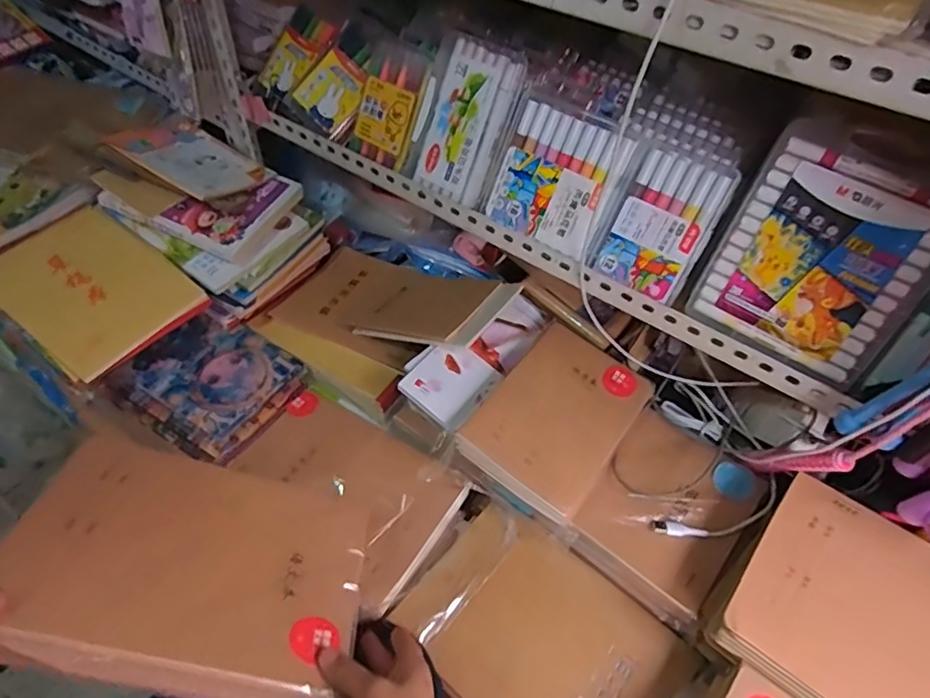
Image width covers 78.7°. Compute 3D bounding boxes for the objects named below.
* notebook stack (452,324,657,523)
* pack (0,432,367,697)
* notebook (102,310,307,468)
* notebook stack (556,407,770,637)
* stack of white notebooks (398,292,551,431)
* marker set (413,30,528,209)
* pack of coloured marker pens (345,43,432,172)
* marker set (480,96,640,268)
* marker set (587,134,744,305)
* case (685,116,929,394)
[{"bbox_3d":[0.108,0.074,0.650,0.146,0.032,0.214,30,55,19],"label":"notebook stack"},{"bbox_3d":[-0.211,0.172,0.452,0.253,0.023,0.194,22,30,-13],"label":"pack"},{"bbox_3d":[-0.332,0.043,0.752,0.199,0.034,0.177,29,54,18],"label":"notebook"},{"bbox_3d":[0.217,0.181,0.626,0.149,0.050,0.202,34,56,21],"label":"notebook stack"},{"bbox_3d":[0.018,0.003,0.712,0.096,0.026,0.224,34,56,21],"label":"stack of white notebooks"},{"bbox_3d":[0.003,-0.260,0.652,0.088,0.168,0.017,29,26,13],"label":"marker set"},{"bbox_3d":[-0.092,-0.296,0.697,0.089,0.132,0.014,33,24,18],"label":"pack of coloured marker pens"},{"bbox_3d":[0.099,-0.188,0.622,0.147,0.139,0.027,29,19,18],"label":"marker set"},{"bbox_3d":[0.205,-0.131,0.583,0.094,0.150,0.027,31,16,20],"label":"marker set"},{"bbox_3d":[0.328,-0.086,0.518,0.165,0.203,0.036,32,31,21],"label":"case"}]

